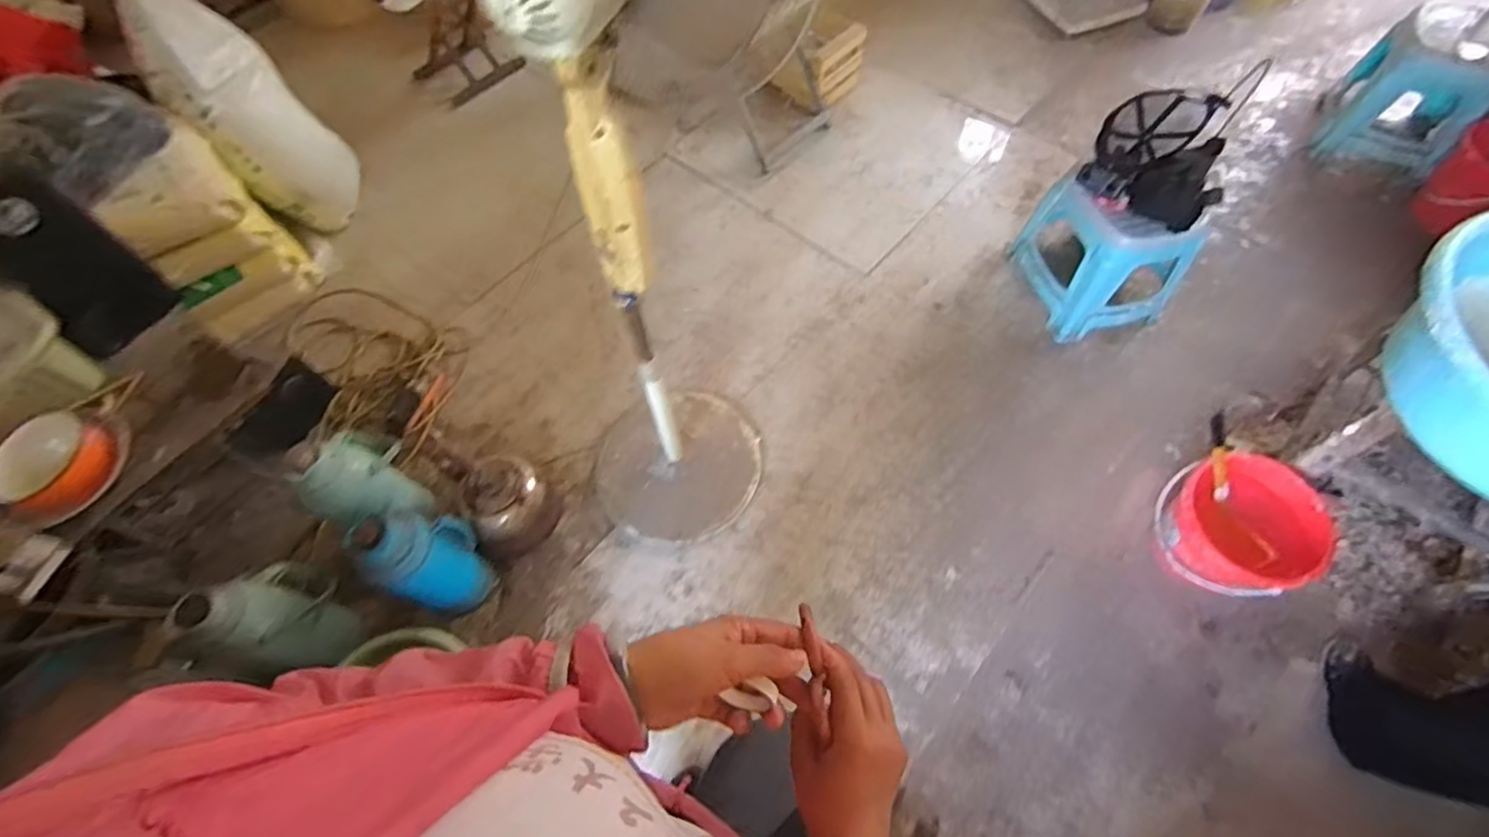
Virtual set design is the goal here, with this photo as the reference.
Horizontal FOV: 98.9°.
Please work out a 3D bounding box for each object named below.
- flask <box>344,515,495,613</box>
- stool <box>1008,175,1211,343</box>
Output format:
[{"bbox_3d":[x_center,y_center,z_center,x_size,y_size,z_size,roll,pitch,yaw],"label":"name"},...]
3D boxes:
[{"bbox_3d":[-0.616,0.284,1.263,0.116,0.369,0.171,21,65,12],"label":"flask"},{"bbox_3d":[0.893,-0.423,1.588,0.296,0.326,0.320,-11,63,-4],"label":"stool"}]

